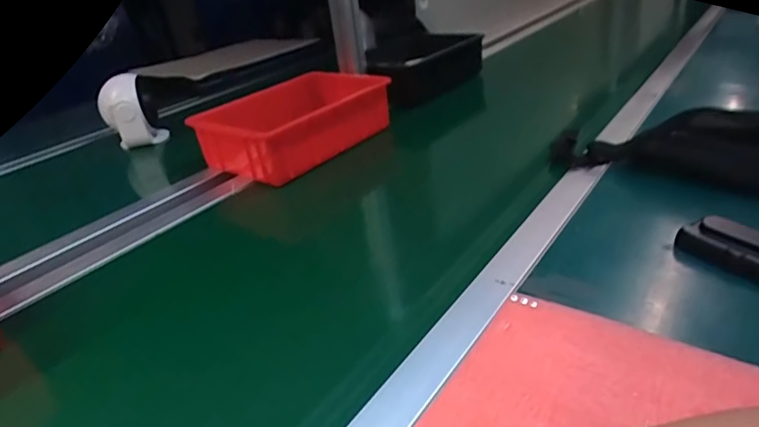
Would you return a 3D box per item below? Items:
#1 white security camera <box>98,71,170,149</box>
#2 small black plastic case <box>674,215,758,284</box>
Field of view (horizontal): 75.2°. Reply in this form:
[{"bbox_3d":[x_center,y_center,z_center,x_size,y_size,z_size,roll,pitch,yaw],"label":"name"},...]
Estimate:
[{"bbox_3d":[-0.503,-0.210,0.997,0.102,0.126,0.089,-22,31,-23],"label":"white security camera"},{"bbox_3d":[0.323,0.033,0.429,0.054,0.026,0.102,-23,32,-24],"label":"small black plastic case"}]

